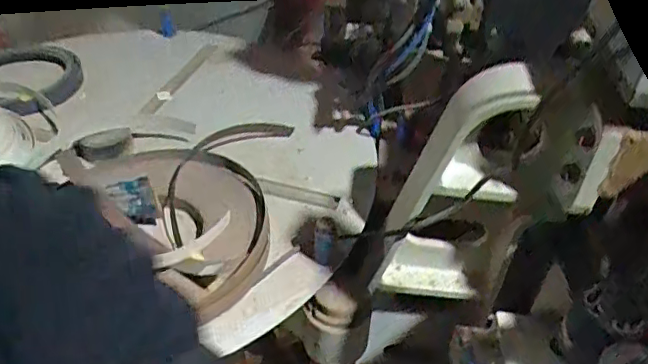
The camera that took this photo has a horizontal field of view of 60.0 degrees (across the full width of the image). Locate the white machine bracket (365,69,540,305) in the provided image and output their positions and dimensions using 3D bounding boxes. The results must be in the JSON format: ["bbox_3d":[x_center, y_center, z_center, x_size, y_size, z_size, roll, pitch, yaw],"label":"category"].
[{"bbox_3d":[0.149,0.015,0.618,0.142,0.295,0.080,10,43,8],"label":"white machine bracket"}]

